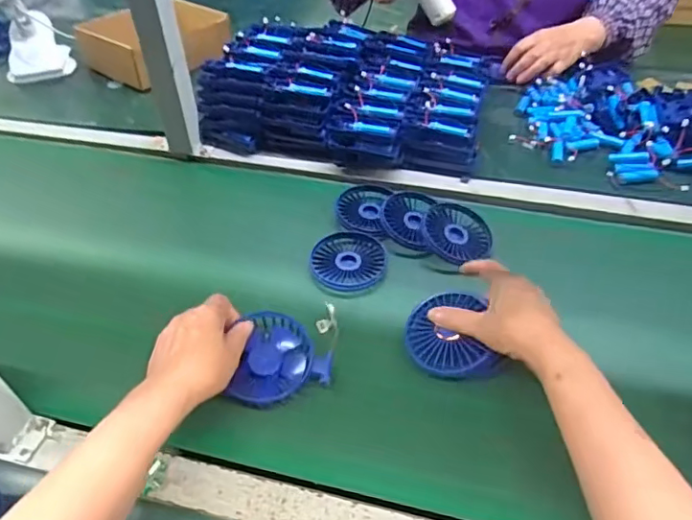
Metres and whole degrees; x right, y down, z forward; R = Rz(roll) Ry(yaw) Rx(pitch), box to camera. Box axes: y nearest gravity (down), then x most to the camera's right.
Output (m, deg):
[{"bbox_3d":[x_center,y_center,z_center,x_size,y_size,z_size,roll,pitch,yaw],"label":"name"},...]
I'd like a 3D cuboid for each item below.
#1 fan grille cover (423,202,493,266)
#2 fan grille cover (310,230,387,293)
[{"bbox_3d":[0.131,-0.029,0.641,0.082,0.013,0.071,23,66,-2],"label":"fan grille cover"},{"bbox_3d":[0.004,-0.002,0.629,0.084,0.013,0.084,3,44,6],"label":"fan grille cover"}]

